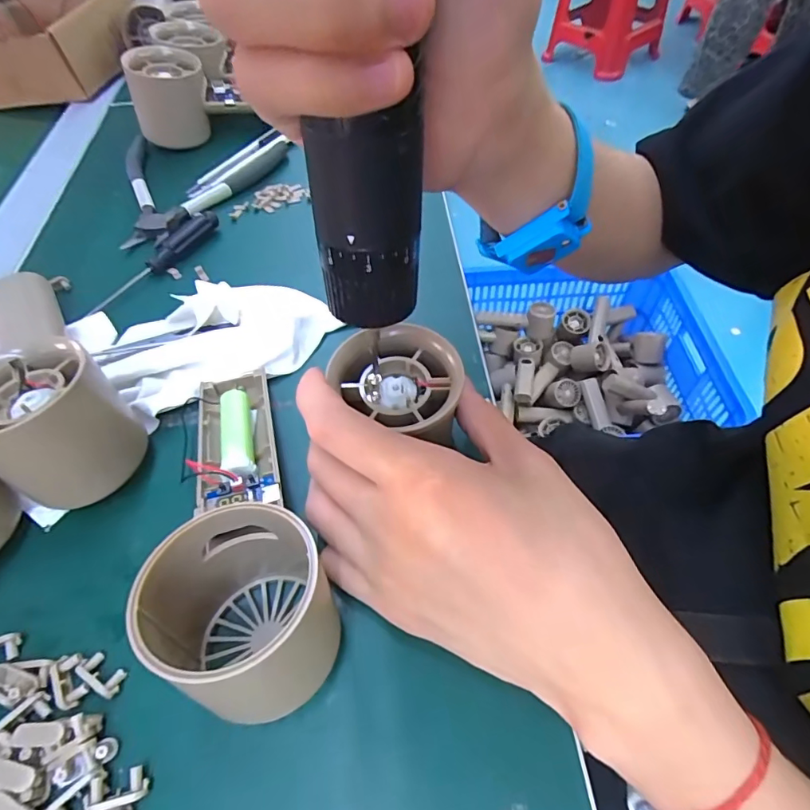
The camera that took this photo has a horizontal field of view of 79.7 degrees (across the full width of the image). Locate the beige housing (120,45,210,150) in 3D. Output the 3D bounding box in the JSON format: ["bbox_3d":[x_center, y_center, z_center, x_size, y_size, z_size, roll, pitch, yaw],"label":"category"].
[{"bbox_3d":[-0.193,-0.253,0.404,0.055,0.064,0.053,-14,54,-7],"label":"beige housing"}]

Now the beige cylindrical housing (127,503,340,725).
[{"bbox_3d":[-0.054,0.070,0.173,0.060,0.061,0.056,-1,54,2],"label":"beige cylindrical housing"}]

